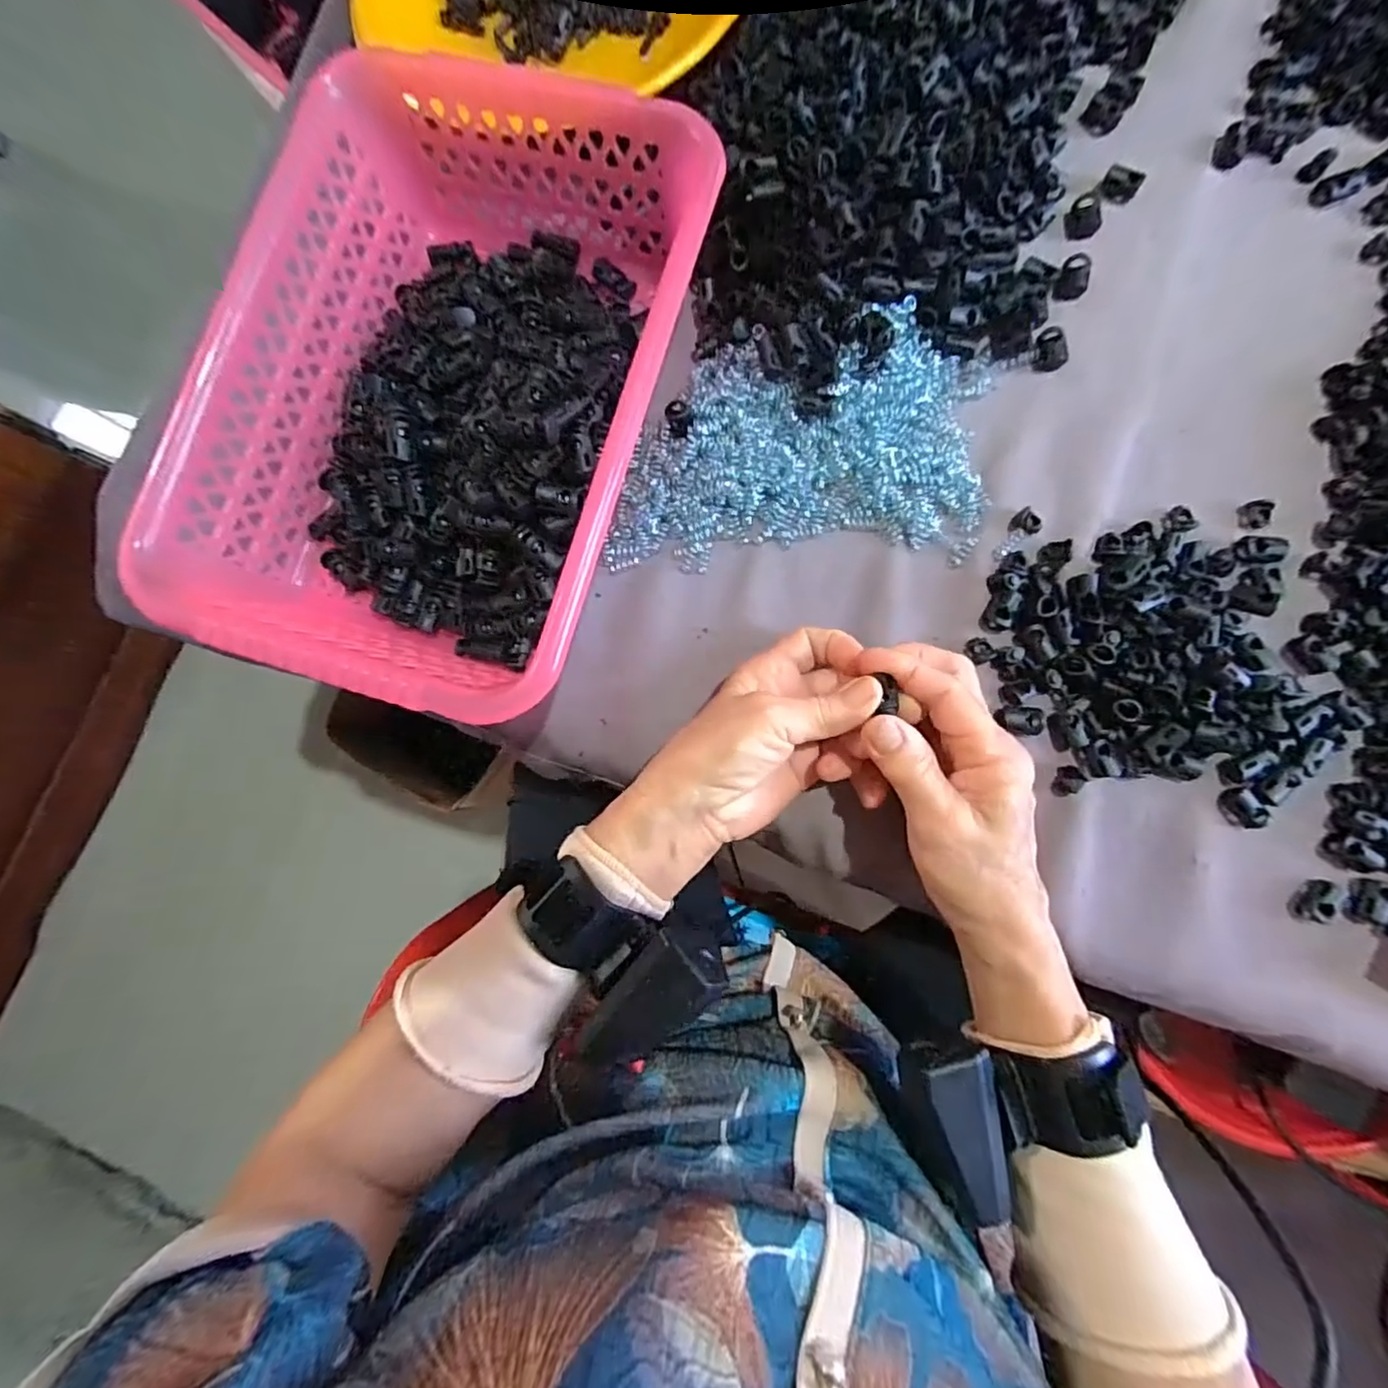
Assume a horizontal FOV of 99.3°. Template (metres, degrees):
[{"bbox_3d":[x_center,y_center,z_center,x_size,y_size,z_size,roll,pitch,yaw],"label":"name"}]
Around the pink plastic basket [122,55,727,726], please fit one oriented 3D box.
[{"bbox_3d":[-0.123,-0.151,0.307,0.214,0.076,0.304,17,86,6],"label":"pink plastic basket"}]

